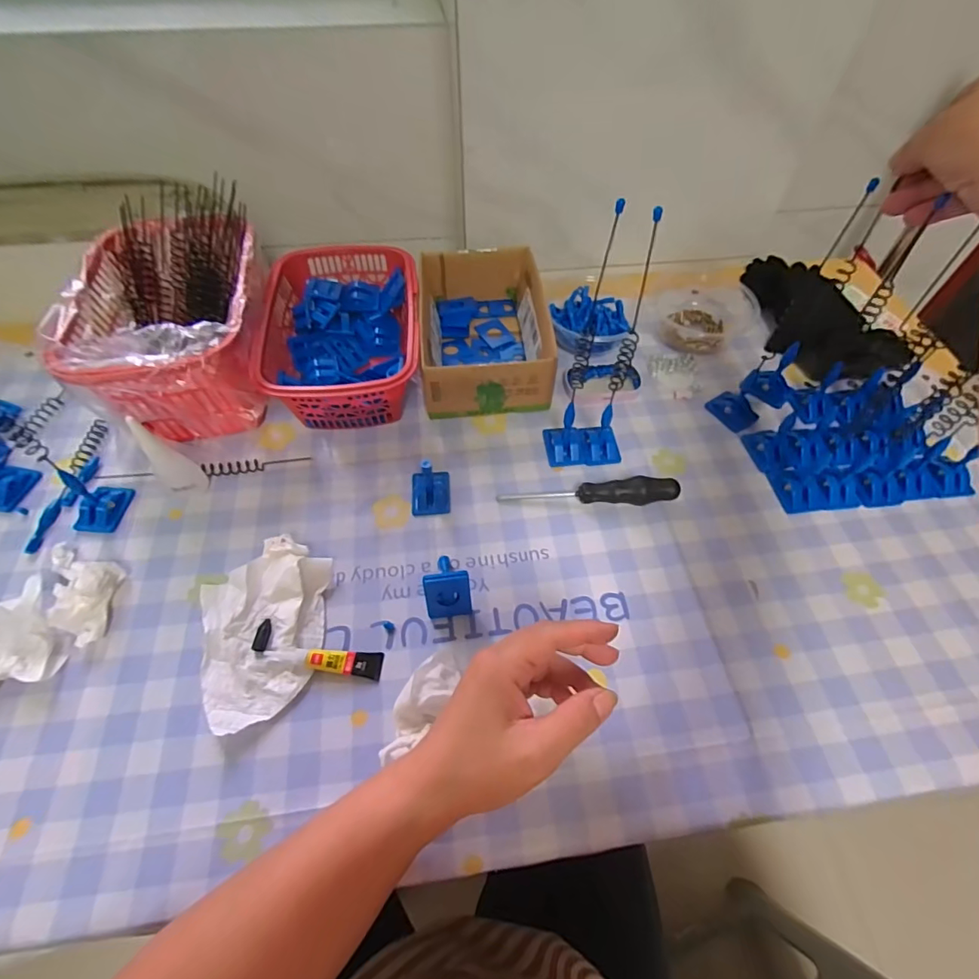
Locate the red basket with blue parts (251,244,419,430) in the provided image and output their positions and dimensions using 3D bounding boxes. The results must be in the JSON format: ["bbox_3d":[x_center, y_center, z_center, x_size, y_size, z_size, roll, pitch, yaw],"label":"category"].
[{"bbox_3d":[-0.143,-0.158,0.510,0.143,0.079,0.209,-4,57,-3],"label":"red basket with blue parts"}]

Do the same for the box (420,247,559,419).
[{"bbox_3d":[-0.006,-0.166,0.522,0.123,0.072,0.184,-3,57,-3],"label":"box"}]

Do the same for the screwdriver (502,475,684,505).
[{"bbox_3d":[0.087,0.002,0.435,0.153,0.025,0.019,3,57,1],"label":"screwdriver"}]

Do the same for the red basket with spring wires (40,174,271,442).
[{"bbox_3d":[-0.294,-0.164,0.489,0.153,0.126,0.242,-7,57,-5],"label":"red basket with spring wires"}]

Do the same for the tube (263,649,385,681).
[{"bbox_3d":[-0.123,0.126,0.368,0.084,0.012,0.019,6,57,3],"label":"tube"}]

